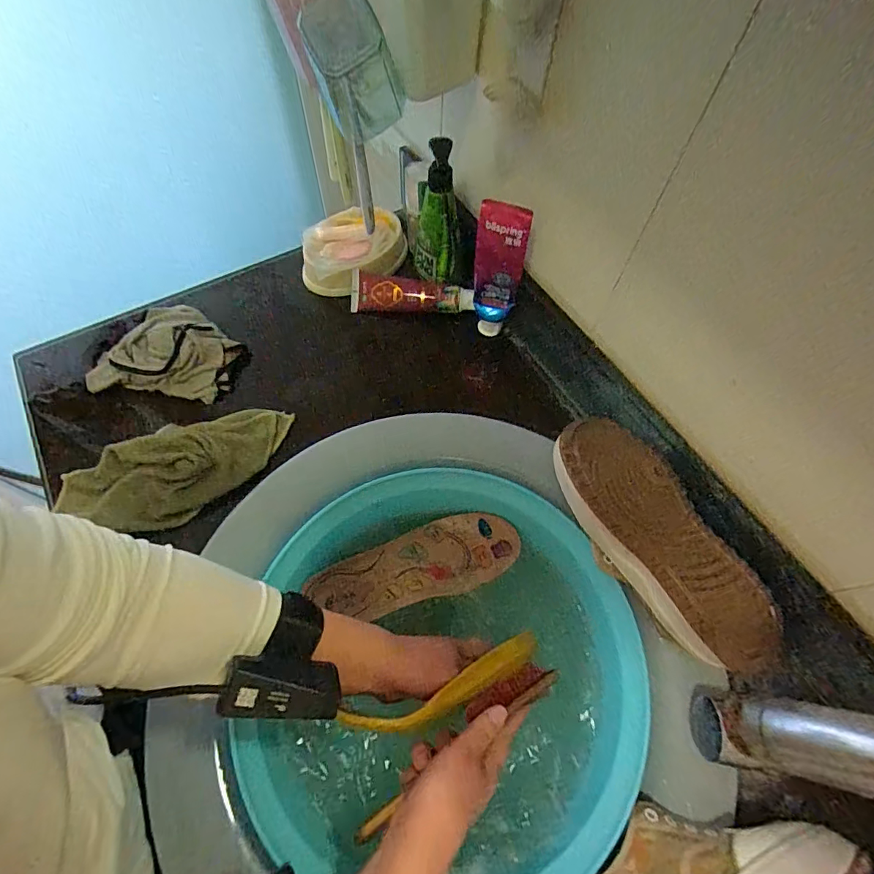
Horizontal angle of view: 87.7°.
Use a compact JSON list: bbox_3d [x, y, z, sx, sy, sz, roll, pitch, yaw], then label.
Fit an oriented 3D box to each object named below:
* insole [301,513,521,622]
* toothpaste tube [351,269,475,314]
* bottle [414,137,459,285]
[{"bbox_3d":[-0.018,0.132,0.458,0.206,0.018,0.073,-17,69,-16],"label":"insole"},{"bbox_3d":[-0.032,-0.181,0.578,0.153,0.033,0.044,7,63,1],"label":"toothpaste tube"},{"bbox_3d":[-0.001,-0.249,0.522,0.054,0.153,0.047,2,63,-1],"label":"bottle"}]

